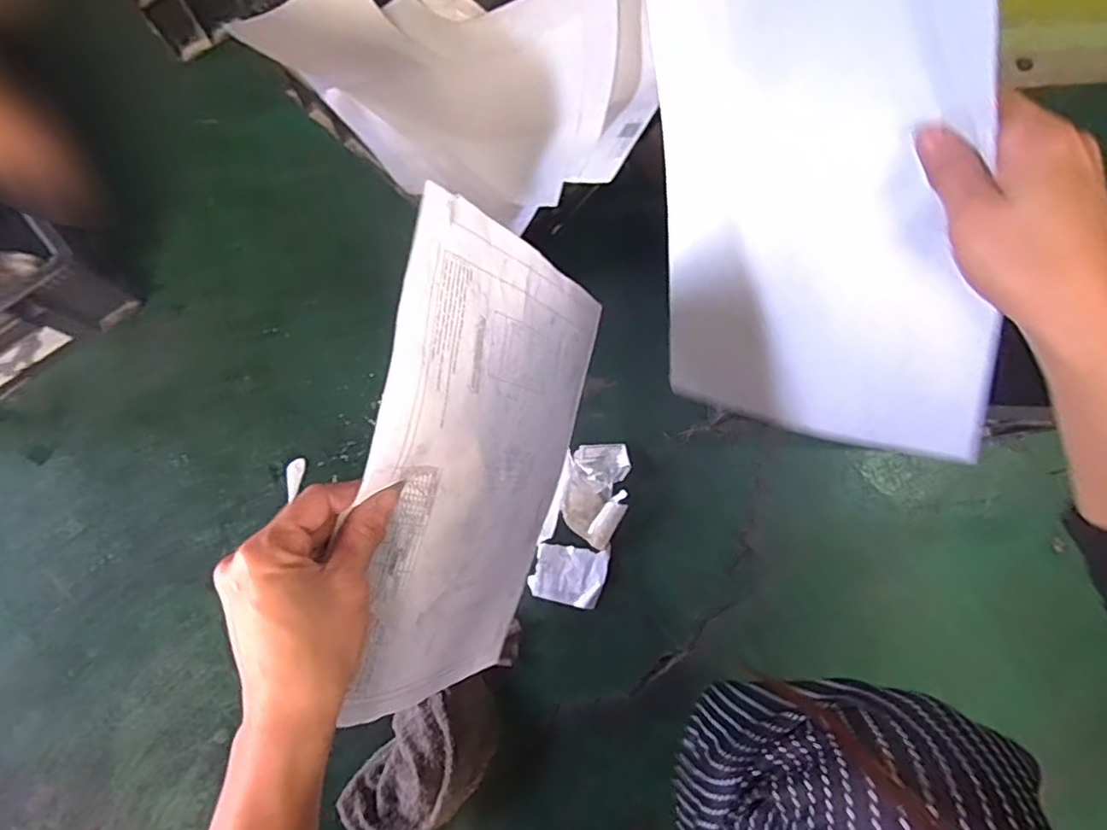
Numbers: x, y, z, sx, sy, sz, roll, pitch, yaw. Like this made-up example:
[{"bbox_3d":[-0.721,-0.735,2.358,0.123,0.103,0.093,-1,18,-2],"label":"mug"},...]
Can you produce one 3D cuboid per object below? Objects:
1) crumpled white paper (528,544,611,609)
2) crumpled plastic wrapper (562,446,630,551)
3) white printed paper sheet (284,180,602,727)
[{"bbox_3d":[0.015,0.152,0.595,0.069,0.005,0.055,14,79,2],"label":"crumpled white paper"},{"bbox_3d":[0.042,0.075,0.600,0.057,0.019,0.098,11,79,1],"label":"crumpled plastic wrapper"},{"bbox_3d":[-0.041,0.036,0.397,0.022,0.207,0.285,13,88,28],"label":"white printed paper sheet"}]

